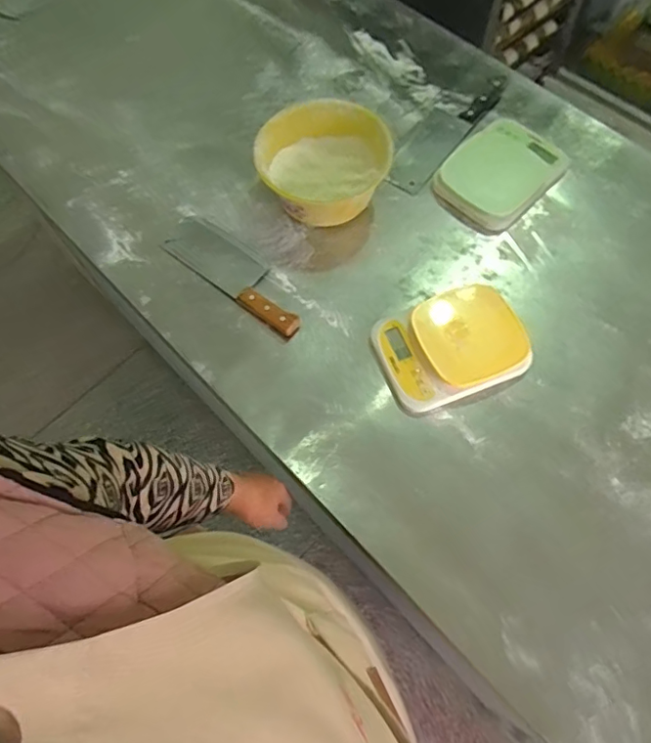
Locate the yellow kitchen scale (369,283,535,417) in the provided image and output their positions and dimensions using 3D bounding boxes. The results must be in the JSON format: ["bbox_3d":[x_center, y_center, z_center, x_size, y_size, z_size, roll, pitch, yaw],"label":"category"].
[{"bbox_3d":[0.172,-0.036,0.766,0.193,0.041,0.148,-19,68,-6],"label":"yellow kitchen scale"}]

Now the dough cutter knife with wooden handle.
[{"bbox_3d":[-0.131,-0.153,0.835,0.261,0.025,0.080,38,74,16],"label":"dough cutter knife with wooden handle"}]

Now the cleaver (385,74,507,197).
[{"bbox_3d":[0.207,-0.416,0.936,0.078,0.017,0.301,36,73,16],"label":"cleaver"}]

